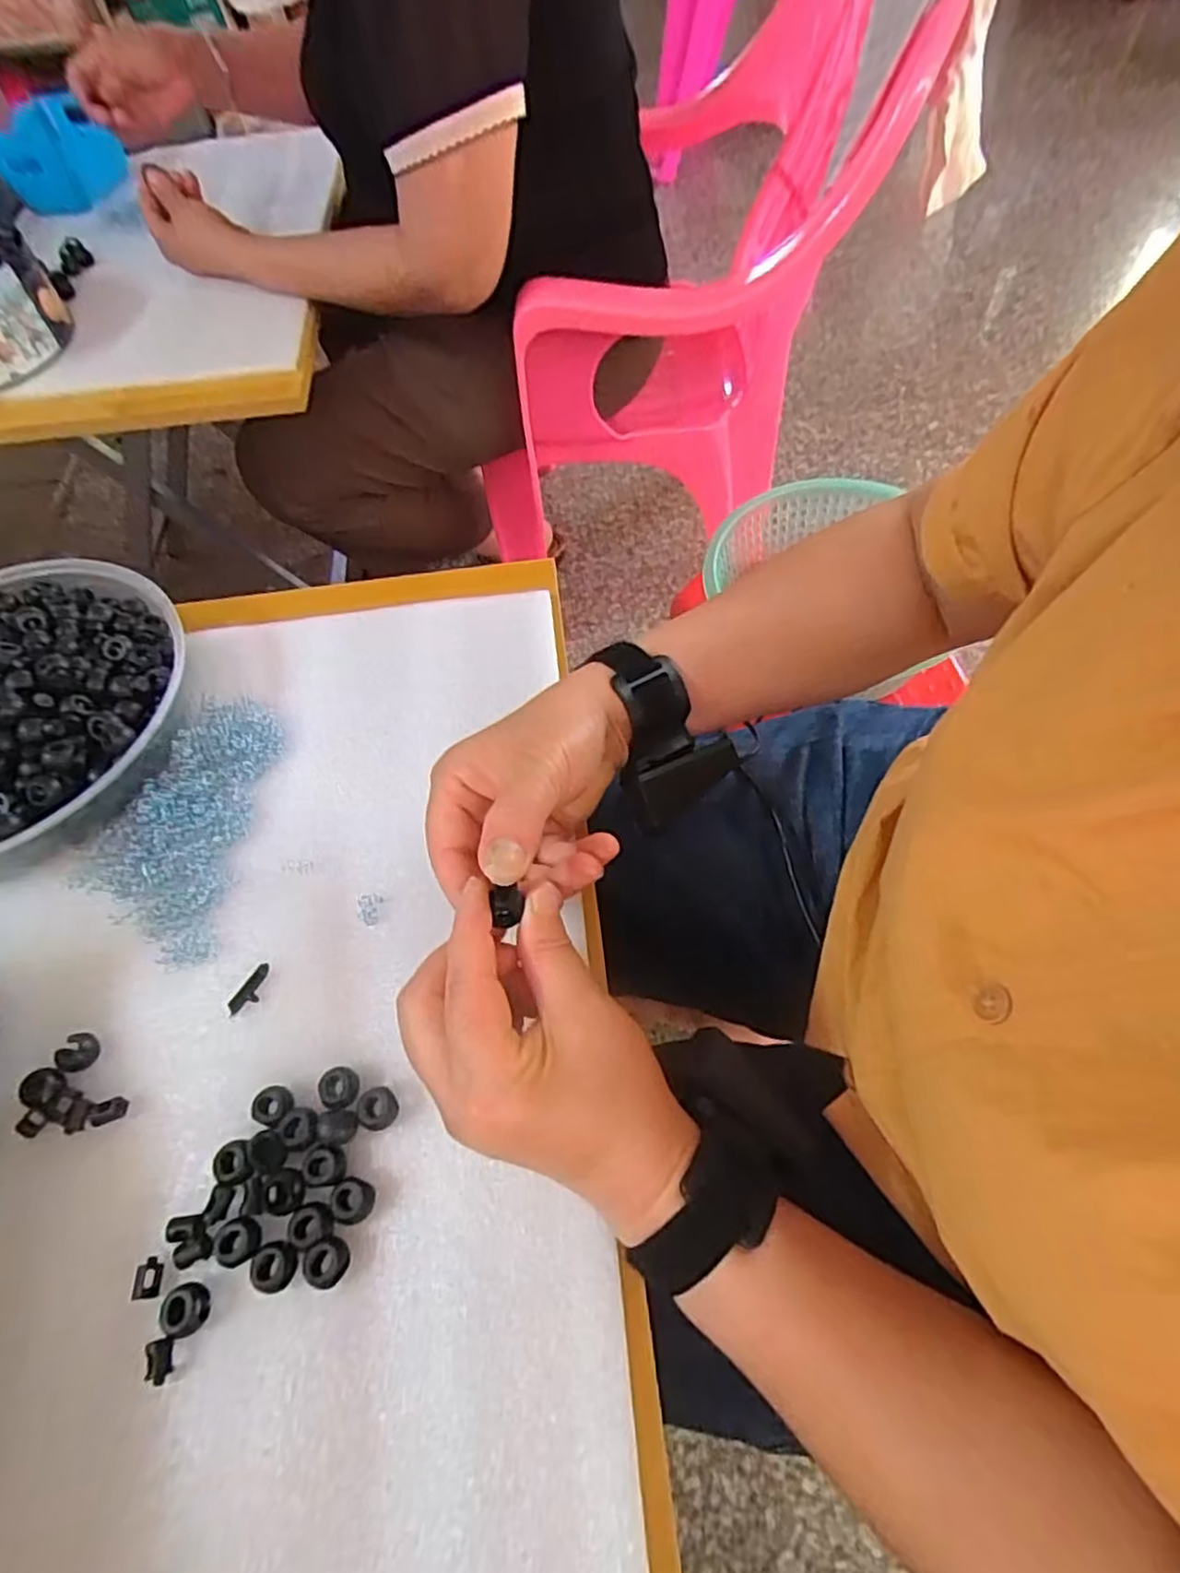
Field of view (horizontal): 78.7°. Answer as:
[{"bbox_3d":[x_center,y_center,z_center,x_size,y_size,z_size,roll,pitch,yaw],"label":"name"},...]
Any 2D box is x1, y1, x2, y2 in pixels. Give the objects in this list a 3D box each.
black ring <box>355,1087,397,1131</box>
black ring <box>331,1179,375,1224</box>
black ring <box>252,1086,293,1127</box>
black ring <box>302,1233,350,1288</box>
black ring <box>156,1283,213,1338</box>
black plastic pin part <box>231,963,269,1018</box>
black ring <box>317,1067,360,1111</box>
[{"bbox_3d":[-0.095,0.144,0.321,0.019,0.014,0.017,19,63,15],"label":"black ring"},{"bbox_3d":[-0.101,0.176,0.306,0.018,0.008,0.017,-2,59,3],"label":"black ring"},{"bbox_3d":[-0.143,0.145,0.327,0.016,0.011,0.017,-2,59,3],"label":"black ring"},{"bbox_3d":[-0.107,0.195,0.295,0.017,0.010,0.017,-2,59,3],"label":"black ring"},{"bbox_3d":[-0.163,0.210,0.289,0.017,0.011,0.017,-2,59,3],"label":"black ring"},{"bbox_3d":[-0.171,0.103,0.362,0.010,0.004,0.027,23,64,17],"label":"black plastic pin part"},{"bbox_3d":[-0.115,0.139,0.330,0.017,0.009,0.018,-2,59,3],"label":"black ring"}]

